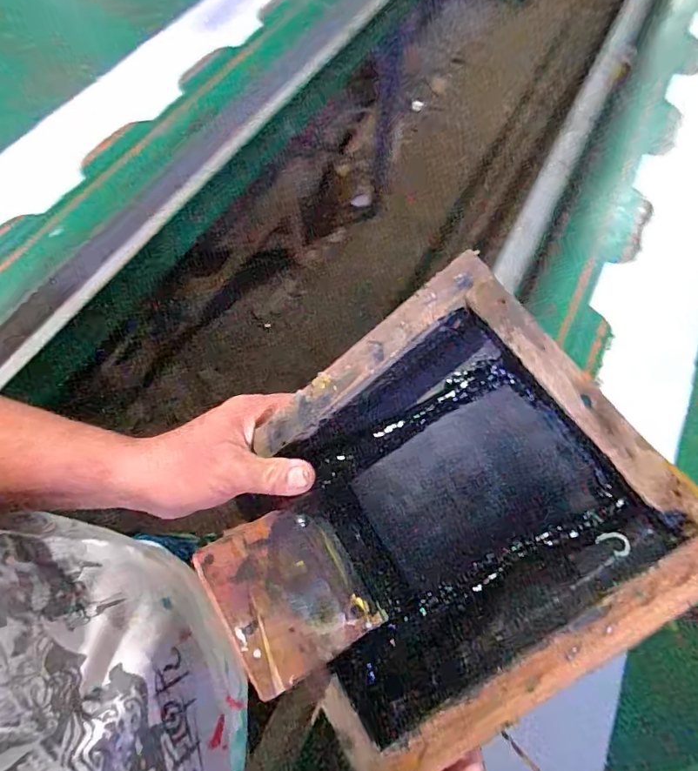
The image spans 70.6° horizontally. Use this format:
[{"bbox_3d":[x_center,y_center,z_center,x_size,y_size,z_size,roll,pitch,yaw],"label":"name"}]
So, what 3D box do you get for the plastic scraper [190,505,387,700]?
[{"bbox_3d":[-0.041,0.136,0.332,0.091,0.004,0.102,-25,68,-25],"label":"plastic scraper"}]

